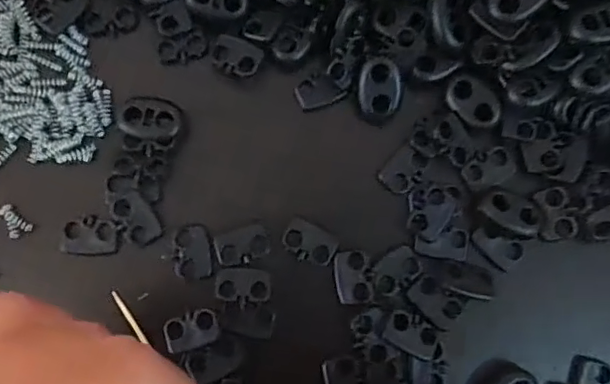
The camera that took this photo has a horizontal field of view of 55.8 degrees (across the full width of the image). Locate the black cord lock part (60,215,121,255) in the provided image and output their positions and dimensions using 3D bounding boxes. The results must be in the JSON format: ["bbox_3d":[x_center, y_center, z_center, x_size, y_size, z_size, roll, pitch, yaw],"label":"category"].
[{"bbox_3d":[-0.070,0.014,0.187,0.018,0.004,0.012,1,83,-2],"label":"black cord lock part"}]

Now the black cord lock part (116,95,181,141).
[{"bbox_3d":[-0.051,-0.024,0.190,0.020,0.004,0.014,13,82,-1],"label":"black cord lock part"}]

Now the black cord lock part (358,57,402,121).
[{"bbox_3d":[0.025,-0.034,0.188,0.014,0.007,0.018,3,86,0],"label":"black cord lock part"}]

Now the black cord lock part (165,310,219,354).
[{"bbox_3d":[-0.036,0.044,0.182,0.018,0.004,0.011,-15,84,-4],"label":"black cord lock part"}]

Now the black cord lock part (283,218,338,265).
[{"bbox_3d":[0.002,0.017,0.188,0.017,0.004,0.011,29,83,1],"label":"black cord lock part"}]

